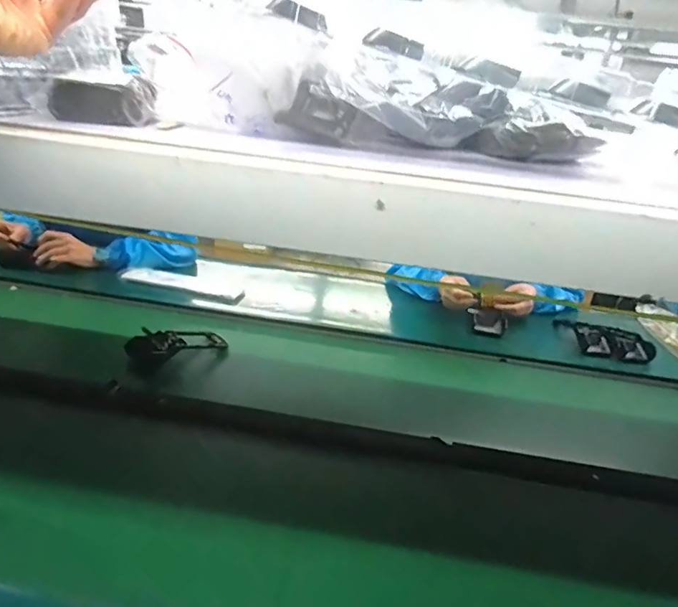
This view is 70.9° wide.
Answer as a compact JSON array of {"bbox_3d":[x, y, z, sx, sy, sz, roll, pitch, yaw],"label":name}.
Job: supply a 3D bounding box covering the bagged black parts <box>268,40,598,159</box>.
[{"bbox_3d":[0.081,-0.159,0.385,0.244,0.066,0.089,-2,26,-18],"label":"bagged black parts"}]

